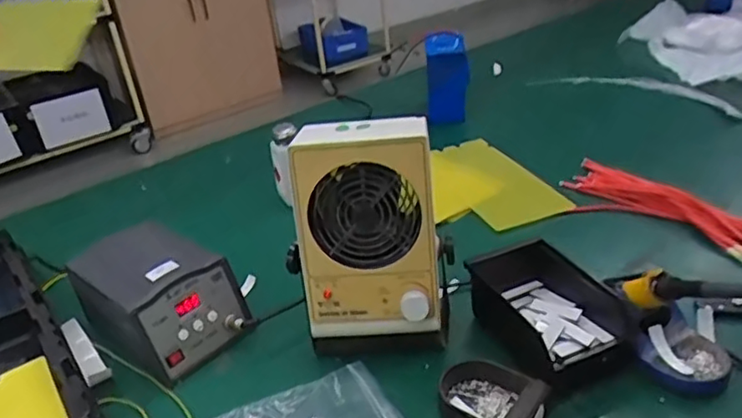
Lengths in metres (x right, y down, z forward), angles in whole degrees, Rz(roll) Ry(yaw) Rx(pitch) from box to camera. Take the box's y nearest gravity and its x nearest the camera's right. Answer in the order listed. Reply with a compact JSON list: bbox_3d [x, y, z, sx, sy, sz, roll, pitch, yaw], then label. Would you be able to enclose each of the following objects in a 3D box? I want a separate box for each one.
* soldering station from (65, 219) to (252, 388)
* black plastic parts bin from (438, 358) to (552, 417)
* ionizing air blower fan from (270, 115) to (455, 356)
[{"bbox_3d":[-0.254,0.099,0.750,0.196,0.117,0.134,20,39,37],"label":"soldering station"},{"bbox_3d":[0.114,0.189,0.616,0.106,0.032,0.078,17,37,33],"label":"black plastic parts bin"},{"bbox_3d":[0.001,0.036,0.677,0.160,0.244,0.104,0,31,10],"label":"ionizing air blower fan"}]

